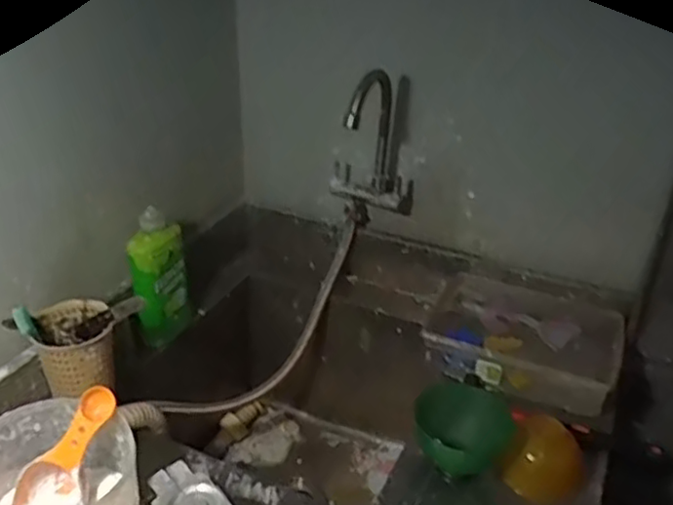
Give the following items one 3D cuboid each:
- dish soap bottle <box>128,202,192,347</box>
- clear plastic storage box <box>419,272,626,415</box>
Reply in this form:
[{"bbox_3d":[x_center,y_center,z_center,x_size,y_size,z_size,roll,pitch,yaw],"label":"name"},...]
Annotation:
[{"bbox_3d":[-0.266,0.033,1.025,0.049,0.206,0.092,14,32,20],"label":"dish soap bottle"},{"bbox_3d":[0.279,0.125,1.036,0.293,0.093,0.203,17,33,24],"label":"clear plastic storage box"}]

